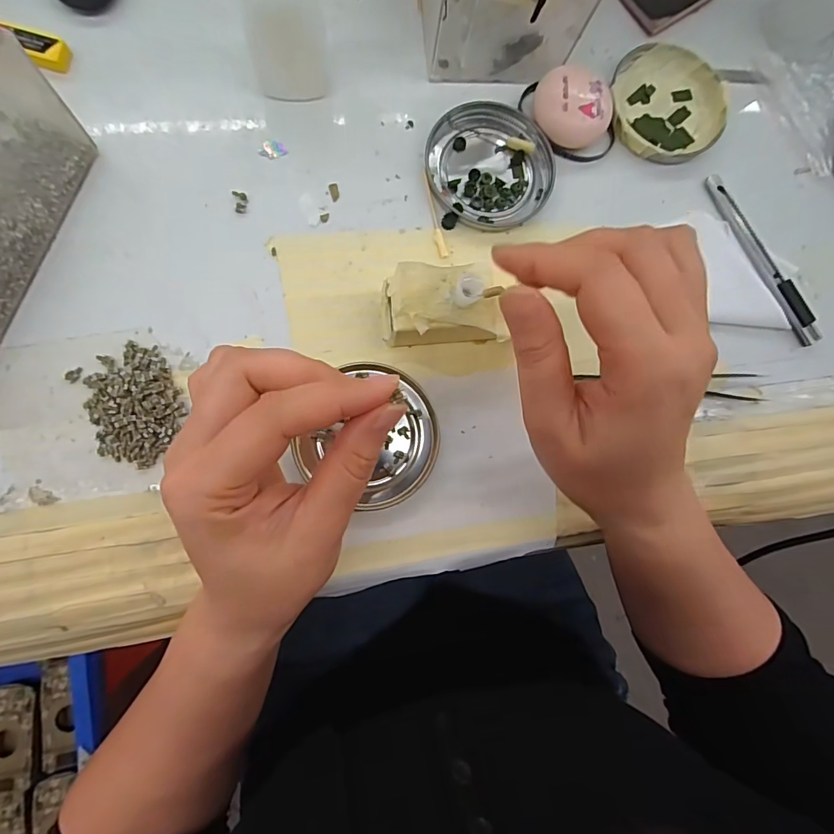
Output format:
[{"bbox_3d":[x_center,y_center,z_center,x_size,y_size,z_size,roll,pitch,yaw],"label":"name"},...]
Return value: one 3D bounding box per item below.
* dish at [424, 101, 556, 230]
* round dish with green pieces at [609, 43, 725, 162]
[{"bbox_3d":[0.045,-0.156,0.286,0.075,0.007,0.078,1,83,-7],"label":"dish"},{"bbox_3d":[0.165,-0.206,0.302,0.075,0.010,0.081,1,83,-7],"label":"round dish with green pieces"}]

